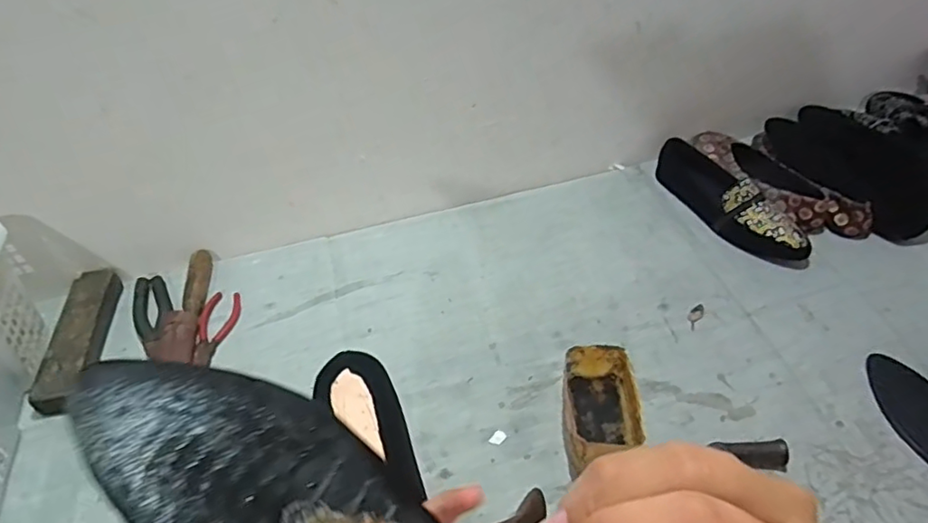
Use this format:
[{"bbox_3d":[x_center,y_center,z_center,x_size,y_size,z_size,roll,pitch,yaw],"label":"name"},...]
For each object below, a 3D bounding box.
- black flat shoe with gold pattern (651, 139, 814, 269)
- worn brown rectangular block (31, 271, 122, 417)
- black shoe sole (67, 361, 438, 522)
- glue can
[{"bbox_3d":[0.384,-0.092,0.850,0.073,0.062,0.263,-19,47,-15],"label":"black flat shoe with gold pattern"},{"bbox_3d":[-0.486,0.096,0.743,0.055,0.039,0.209,-8,46,-4],"label":"worn brown rectangular block"},{"bbox_3d":[-0.057,0.118,0.254,0.233,0.015,0.074,40,51,-9],"label":"black shoe sole"},{"bbox_3d":[0.147,0.160,0.629,0.081,0.066,0.129,3,46,7],"label":"glue can"}]

